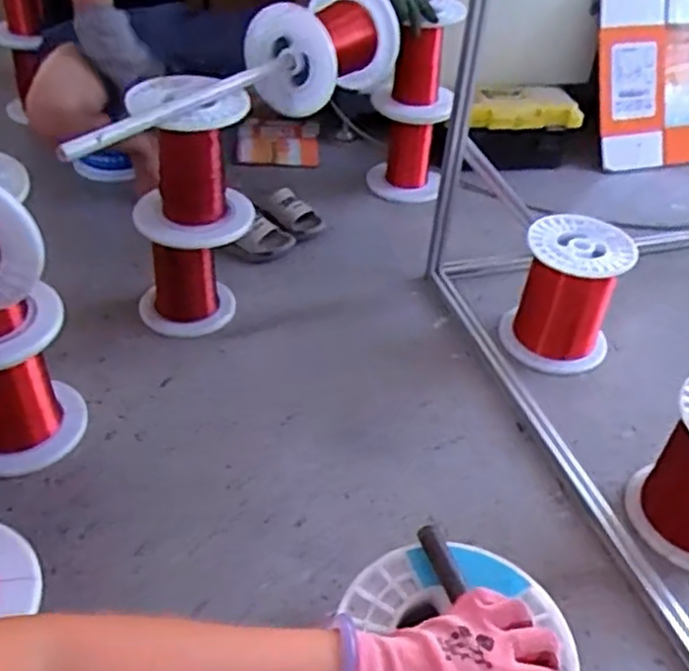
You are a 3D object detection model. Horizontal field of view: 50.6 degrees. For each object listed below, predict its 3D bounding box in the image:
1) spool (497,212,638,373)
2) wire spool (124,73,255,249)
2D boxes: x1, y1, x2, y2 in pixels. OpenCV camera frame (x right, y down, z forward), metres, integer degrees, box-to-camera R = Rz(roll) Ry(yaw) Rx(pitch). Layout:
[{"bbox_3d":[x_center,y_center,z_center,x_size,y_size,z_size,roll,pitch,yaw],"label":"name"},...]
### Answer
[{"bbox_3d":[0.432,-0.079,1.410,0.189,0.233,0.202,2,41,-2],"label":"spool"},{"bbox_3d":[-0.279,-0.320,1.320,0.205,0.241,0.219,-4,41,-11],"label":"wire spool"}]

